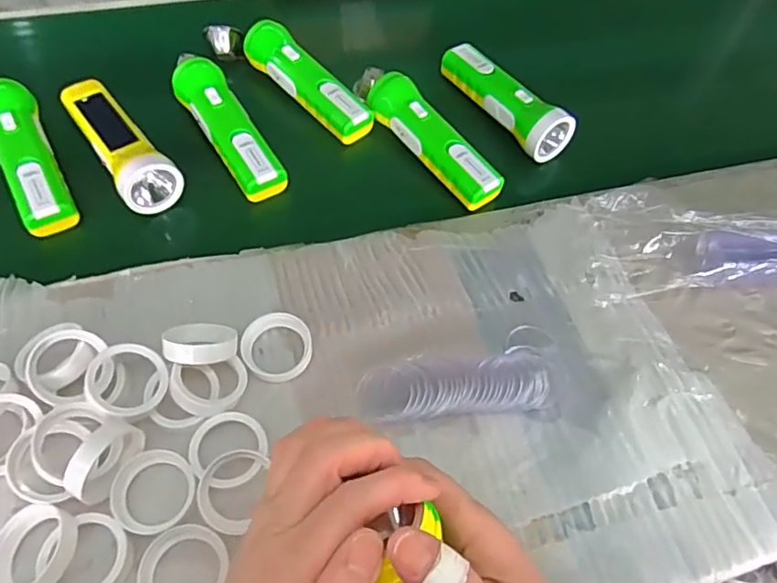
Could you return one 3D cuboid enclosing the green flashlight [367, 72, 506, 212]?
[{"bbox_3d":[0.043,-0.147,0.557,0.038,0.036,0.159,-37,70,-21],"label":"green flashlight"}]

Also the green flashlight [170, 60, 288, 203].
[{"bbox_3d":[-0.155,-0.154,0.556,0.043,0.052,0.156,-30,68,-18],"label":"green flashlight"}]

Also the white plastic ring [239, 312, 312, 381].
[{"bbox_3d":[-0.088,0.043,0.454,0.054,0.016,0.051,2,62,-3],"label":"white plastic ring"}]

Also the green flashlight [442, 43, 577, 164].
[{"bbox_3d":[0.114,-0.198,0.585,0.043,0.043,0.157,-34,70,-20],"label":"green flashlight"}]

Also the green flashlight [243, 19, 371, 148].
[{"bbox_3d":[-0.083,-0.213,0.585,0.150,0.048,0.041,41,67,16],"label":"green flashlight"}]

